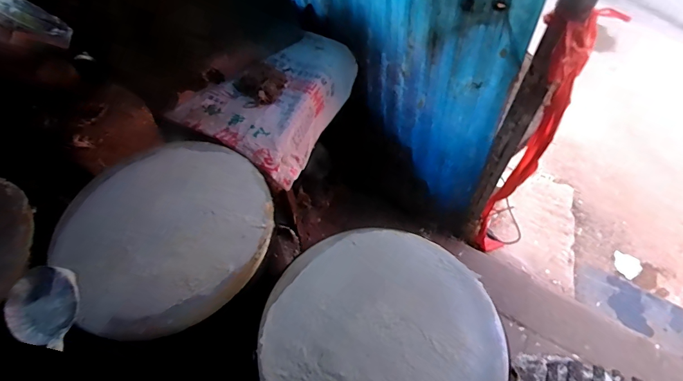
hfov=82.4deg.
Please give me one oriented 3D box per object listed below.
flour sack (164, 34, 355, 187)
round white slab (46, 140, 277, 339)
[{"bbox_3d":[-0.183,-0.269,1.087,0.353,0.128,0.464,23,61,16],"label":"flour sack"},{"bbox_3d":[-0.300,0.054,0.674,0.336,0.031,0.345,-1,57,1],"label":"round white slab"}]

